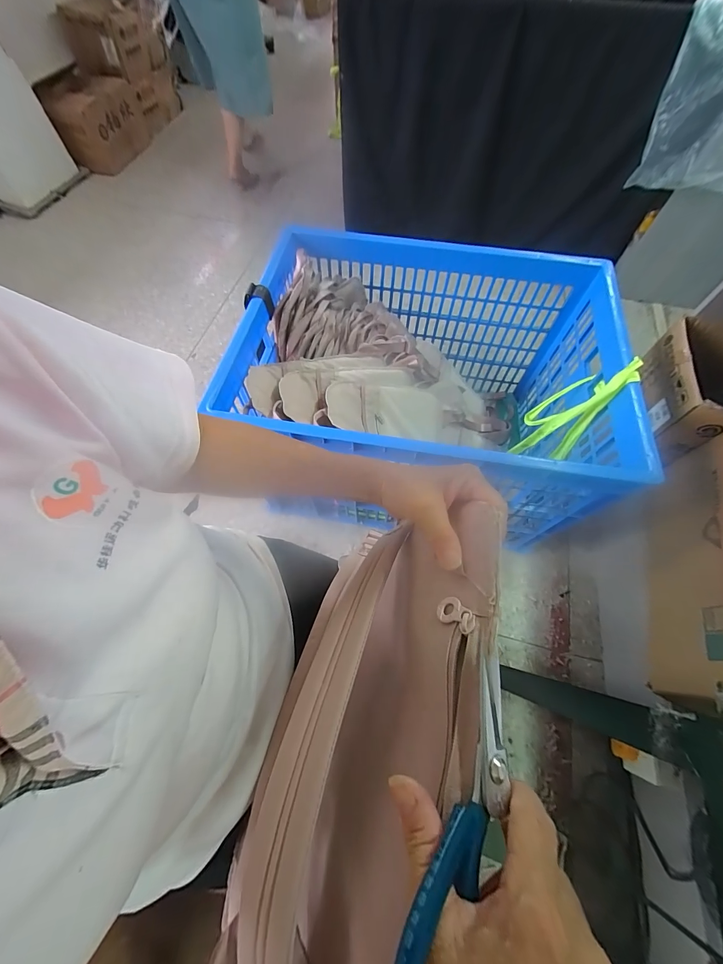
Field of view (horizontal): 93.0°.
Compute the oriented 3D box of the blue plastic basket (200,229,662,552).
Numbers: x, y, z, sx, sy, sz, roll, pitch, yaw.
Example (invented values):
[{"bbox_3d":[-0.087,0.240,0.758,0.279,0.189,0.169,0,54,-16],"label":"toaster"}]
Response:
[{"bbox_3d":[0.170,-0.249,0.958,0.890,0.461,0.649,12,64,5],"label":"blue plastic basket"}]

